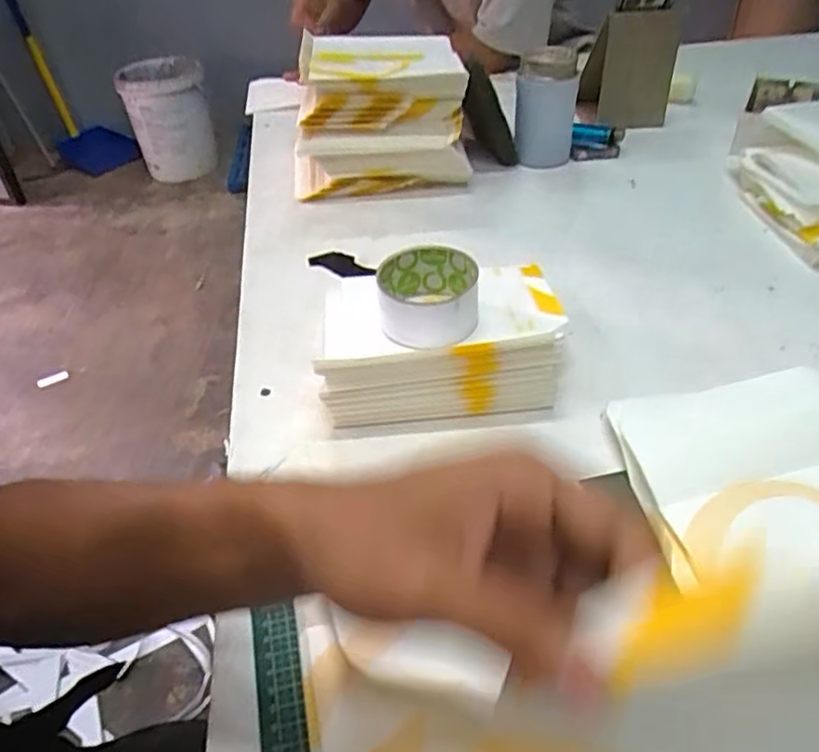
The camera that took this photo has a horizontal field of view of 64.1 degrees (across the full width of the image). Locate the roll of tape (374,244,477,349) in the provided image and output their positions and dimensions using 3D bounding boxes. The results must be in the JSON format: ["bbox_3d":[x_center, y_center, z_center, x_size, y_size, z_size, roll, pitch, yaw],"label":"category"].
[{"bbox_3d":[0.015,-0.063,0.530,0.078,0.048,0.081,-1,40,0],"label":"roll of tape"}]

